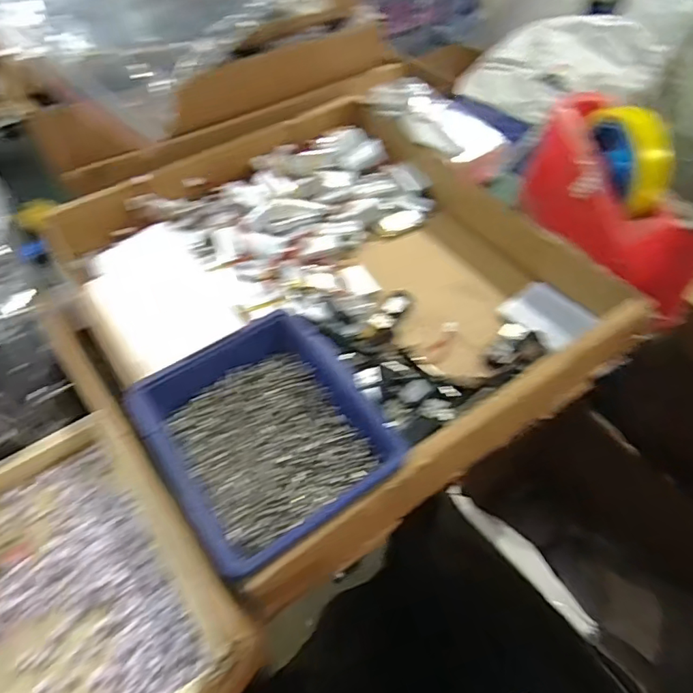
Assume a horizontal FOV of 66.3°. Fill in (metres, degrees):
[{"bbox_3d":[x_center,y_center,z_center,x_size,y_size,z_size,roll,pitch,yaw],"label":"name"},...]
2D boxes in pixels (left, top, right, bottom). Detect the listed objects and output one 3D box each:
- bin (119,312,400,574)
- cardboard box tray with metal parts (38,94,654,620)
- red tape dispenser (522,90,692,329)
[{"bbox_3d":[-0.047,0.055,0.341,0.132,0.046,0.136,-31,59,-21],"label":"bin"},{"bbox_3d":[-0.017,-0.059,0.442,0.380,0.058,0.397,-34,59,-23],"label":"cardboard box tray with metal parts"},{"bbox_3d":[0.213,-0.123,0.434,0.060,0.096,0.195,-9,53,-6],"label":"red tape dispenser"}]

